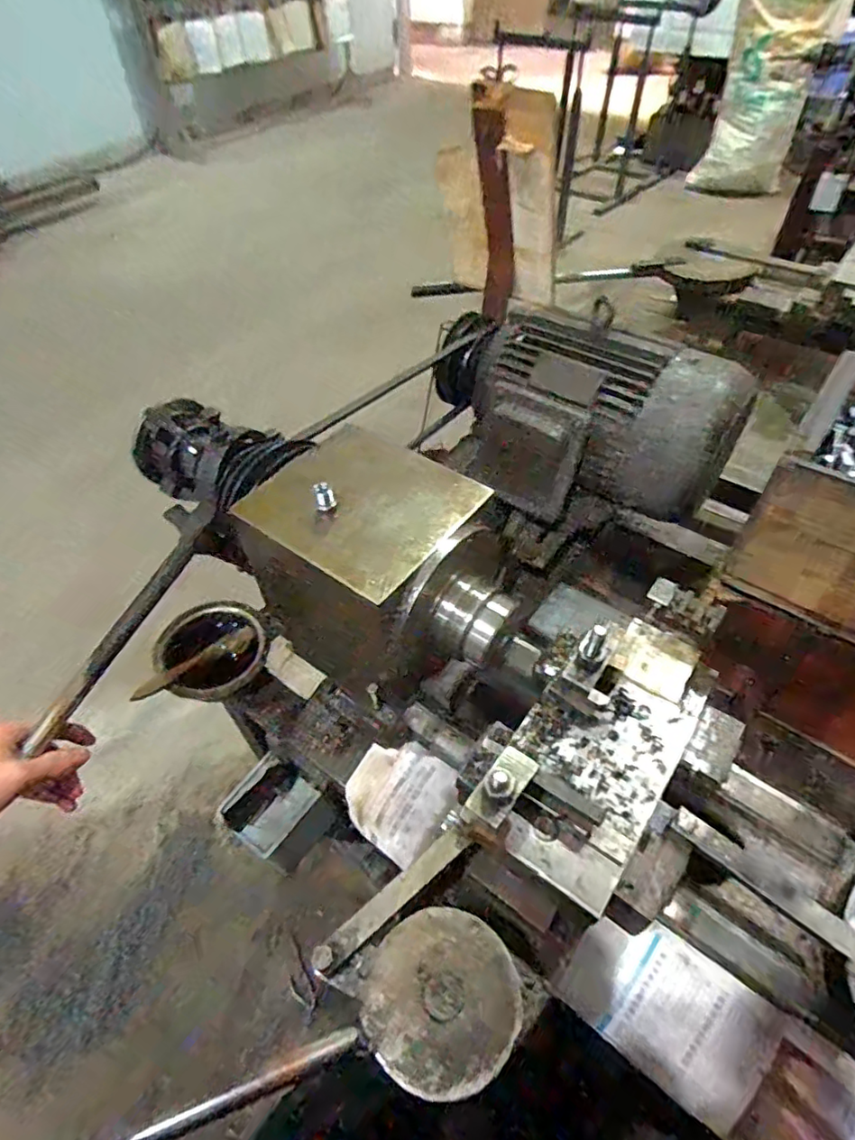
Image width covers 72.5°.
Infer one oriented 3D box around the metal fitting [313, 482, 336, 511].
[{"bbox_3d":[-0.083,-0.060,0.470,0.014,0.019,0.013,-18,52,-14],"label":"metal fitting"}]

